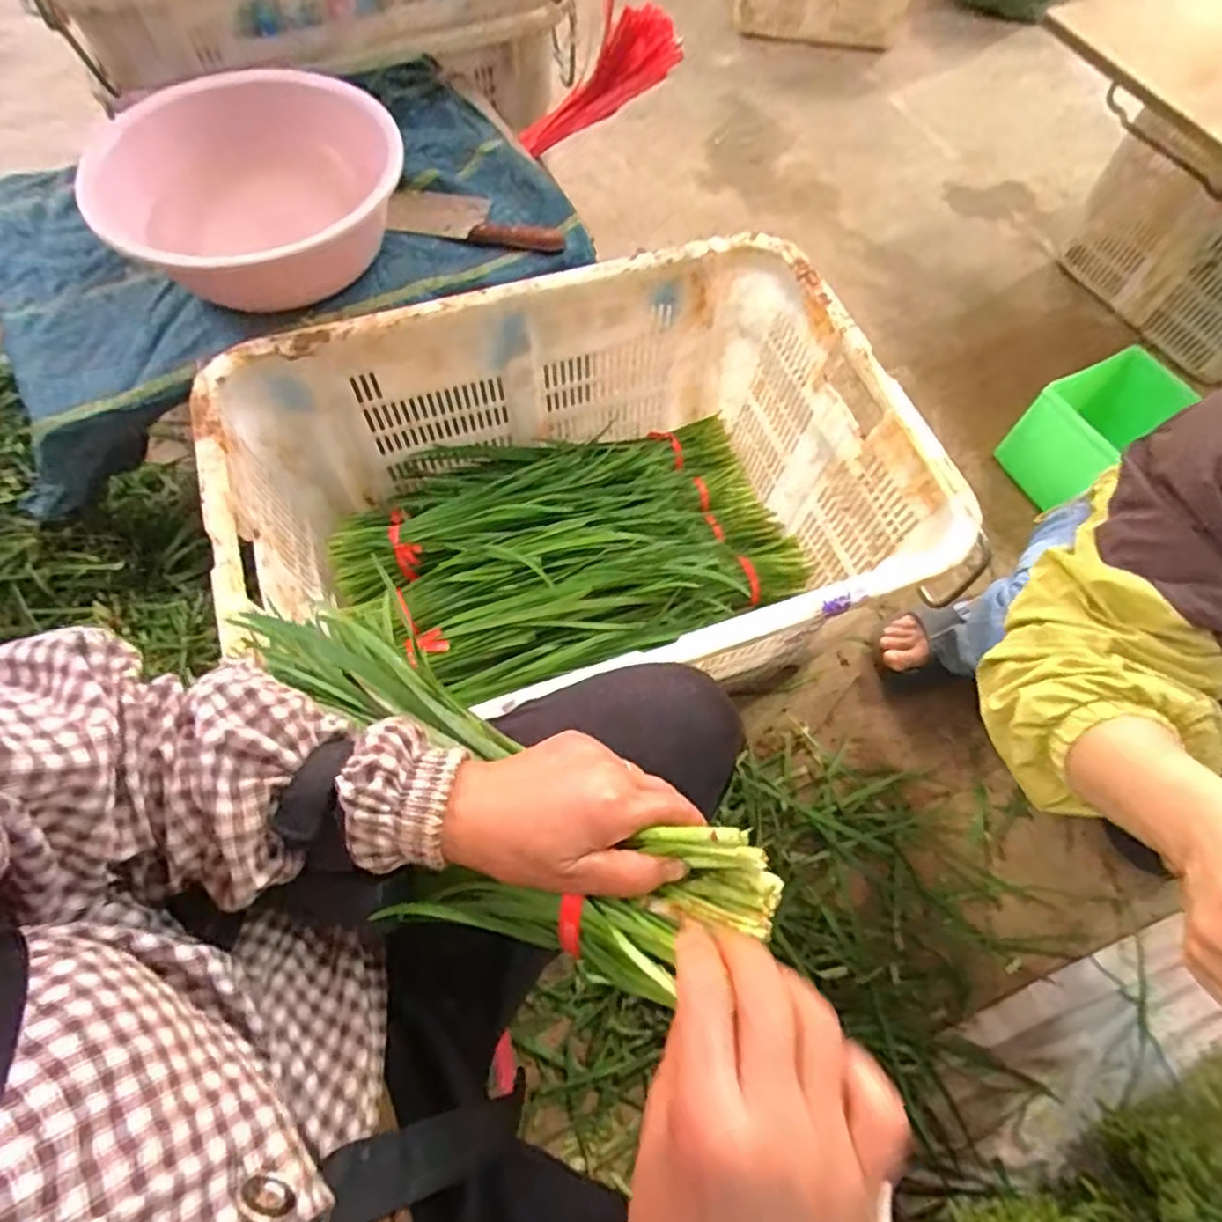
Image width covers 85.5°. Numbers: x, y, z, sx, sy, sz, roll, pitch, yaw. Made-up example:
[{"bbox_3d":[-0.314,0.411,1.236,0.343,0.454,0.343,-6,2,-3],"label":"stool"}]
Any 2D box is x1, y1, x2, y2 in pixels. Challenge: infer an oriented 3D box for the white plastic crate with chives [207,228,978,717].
[{"bbox_3d":[-0.031,-0.101,0.756,0.656,0.303,0.461,-18,68,-9],"label":"white plastic crate with chives"}]

